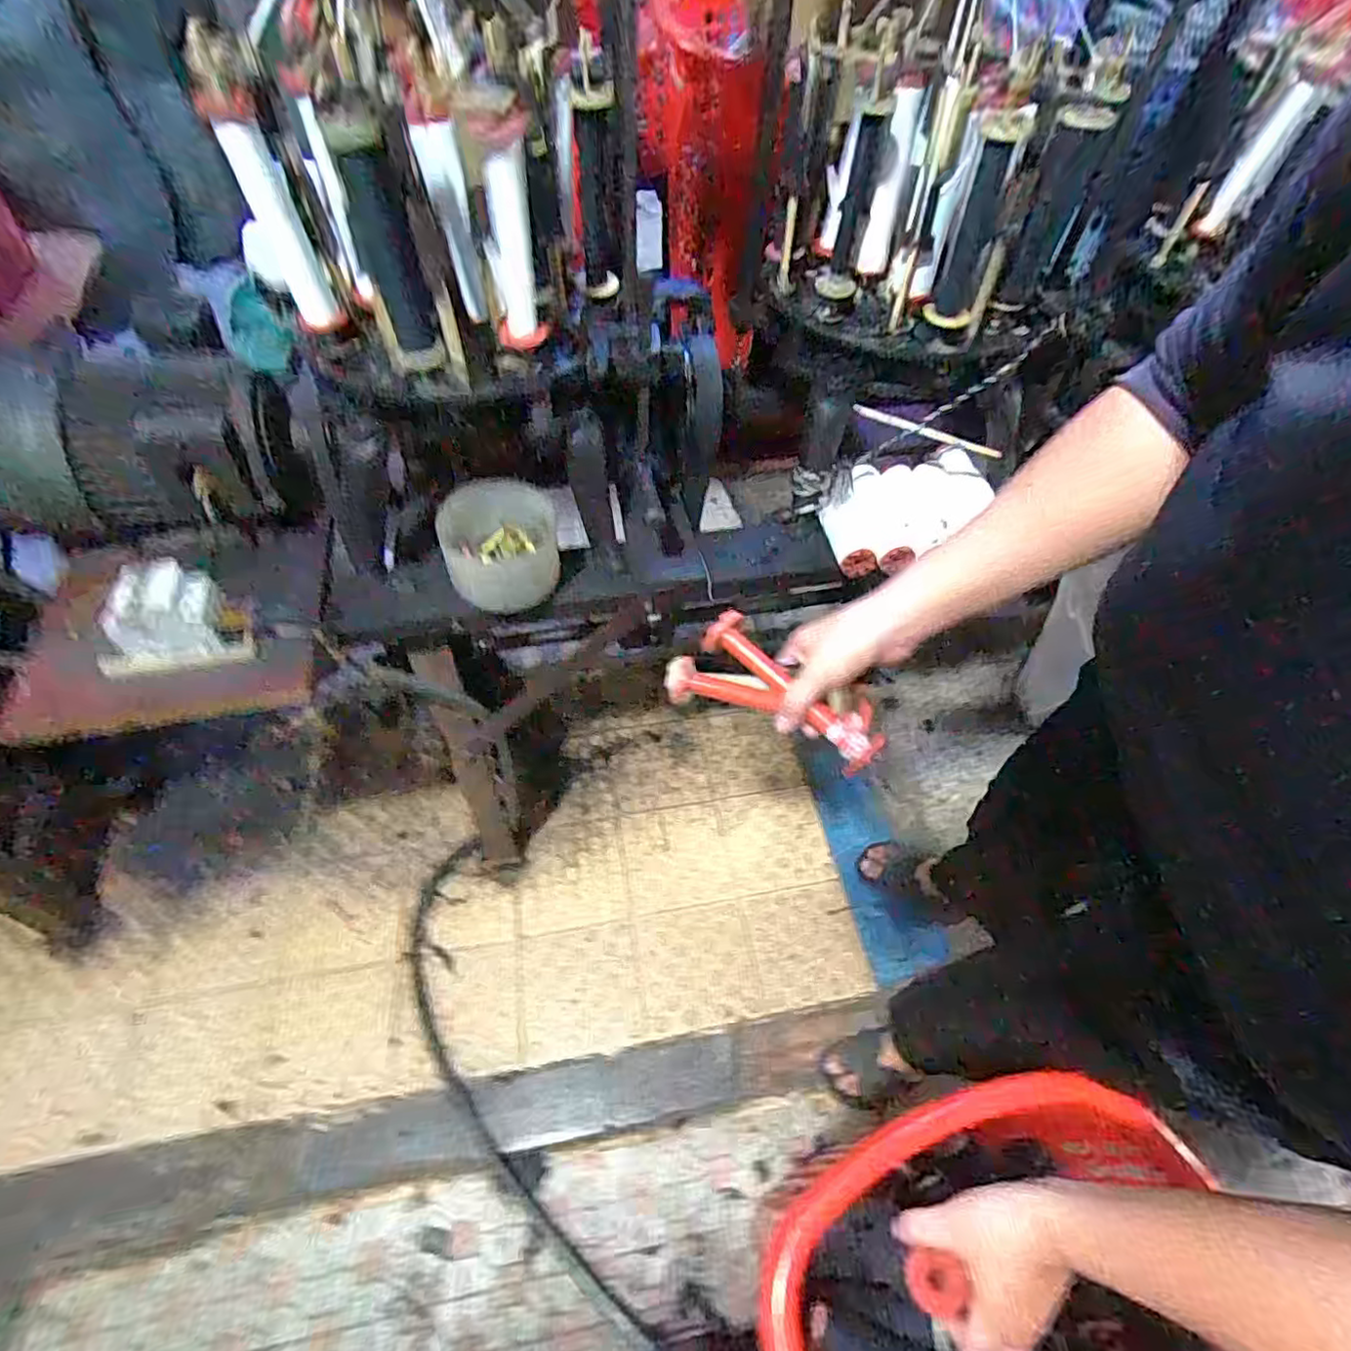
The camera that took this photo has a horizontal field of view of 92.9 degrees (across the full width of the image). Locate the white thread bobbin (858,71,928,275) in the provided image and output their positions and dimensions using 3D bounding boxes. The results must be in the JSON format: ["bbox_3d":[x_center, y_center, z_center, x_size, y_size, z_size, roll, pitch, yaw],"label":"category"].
[{"bbox_3d":[0.203,-0.462,0.602,0.033,0.145,0.027,18,54,9],"label":"white thread bobbin"}]

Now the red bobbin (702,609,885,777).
[{"bbox_3d":[0.088,0.013,0.499,0.157,0.033,0.029,42,62,12],"label":"red bobbin"}]

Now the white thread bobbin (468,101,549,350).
[{"bbox_3d":[-0.126,-0.345,0.514,0.049,0.158,0.048,-11,55,-11],"label":"white thread bobbin"}]

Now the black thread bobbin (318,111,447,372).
[{"bbox_3d":[-0.221,-0.324,0.494,0.040,0.159,0.046,-24,58,-20],"label":"black thread bobbin"}]

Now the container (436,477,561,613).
[{"bbox_3d":[-0.183,-0.139,0.679,0.114,0.089,0.100,-14,56,-13],"label":"container"}]

